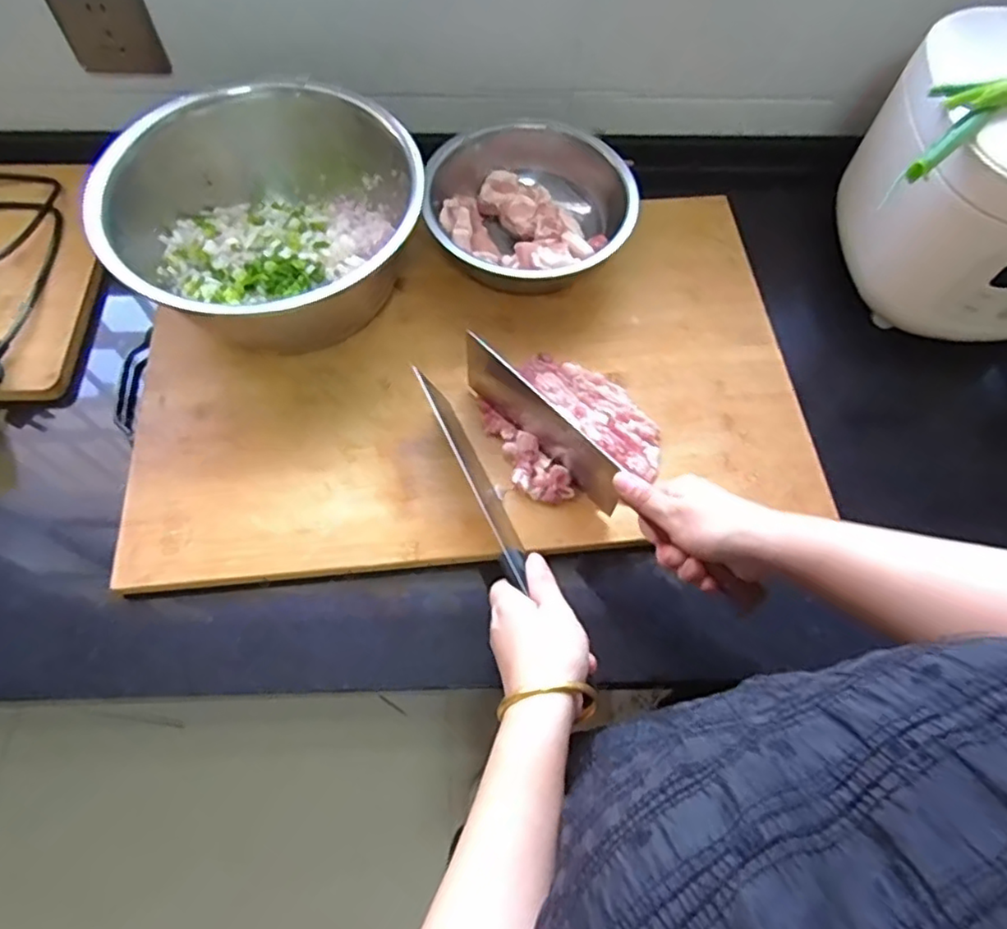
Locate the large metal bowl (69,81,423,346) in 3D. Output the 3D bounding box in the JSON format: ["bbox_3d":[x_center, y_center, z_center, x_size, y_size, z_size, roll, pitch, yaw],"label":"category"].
[{"bbox_3d":[-0.225,-0.235,0.592,0.264,0.137,0.244,1,64,-2],"label":"large metal bowl"}]

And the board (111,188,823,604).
[{"bbox_3d":[-0.028,-0.084,0.603,0.592,0.030,0.350,-7,65,-5],"label":"board"}]

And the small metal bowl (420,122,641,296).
[{"bbox_3d":[0.026,-0.253,0.642,0.202,0.070,0.196,1,64,-2],"label":"small metal bowl"}]

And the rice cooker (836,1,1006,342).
[{"bbox_3d":[0.443,-0.257,0.585,0.201,0.180,0.221,5,64,0],"label":"rice cooker"}]

